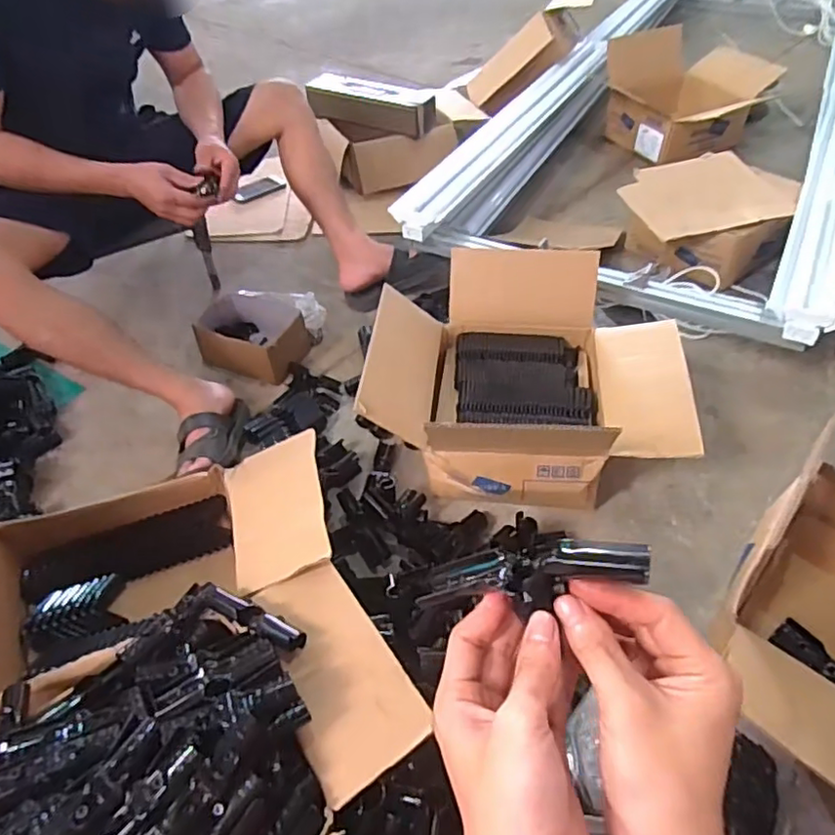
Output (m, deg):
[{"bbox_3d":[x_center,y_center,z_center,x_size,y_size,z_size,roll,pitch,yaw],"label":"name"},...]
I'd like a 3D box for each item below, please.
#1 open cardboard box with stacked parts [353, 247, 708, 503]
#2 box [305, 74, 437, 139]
[{"bbox_3d":[0.183,-0.058,1.060,0.503,0.226,0.429,4,47,7],"label":"open cardboard box with stacked parts"},{"bbox_3d":[-0.139,-0.869,1.723,0.386,0.083,0.111,22,51,21],"label":"box"}]

